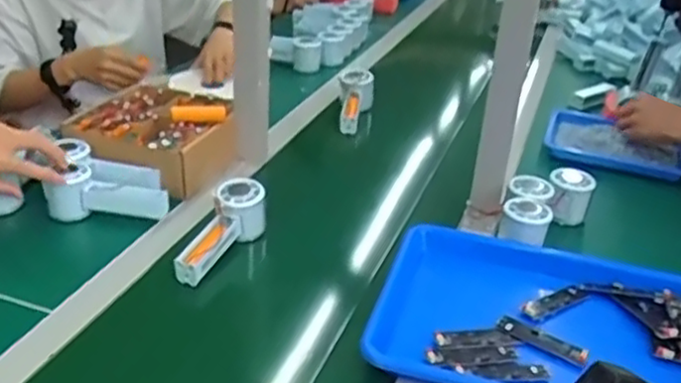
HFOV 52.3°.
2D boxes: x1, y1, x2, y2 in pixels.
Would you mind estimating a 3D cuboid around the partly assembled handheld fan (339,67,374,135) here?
[{"bbox_3d":[0.024,-0.152,1.171,0.061,0.046,0.152,9,56,2],"label":"partly assembled handheld fan"}]

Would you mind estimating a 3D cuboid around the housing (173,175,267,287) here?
[{"bbox_3d":[-0.135,0.046,0.805,0.057,0.061,0.153,15,35,11],"label":"housing"}]

